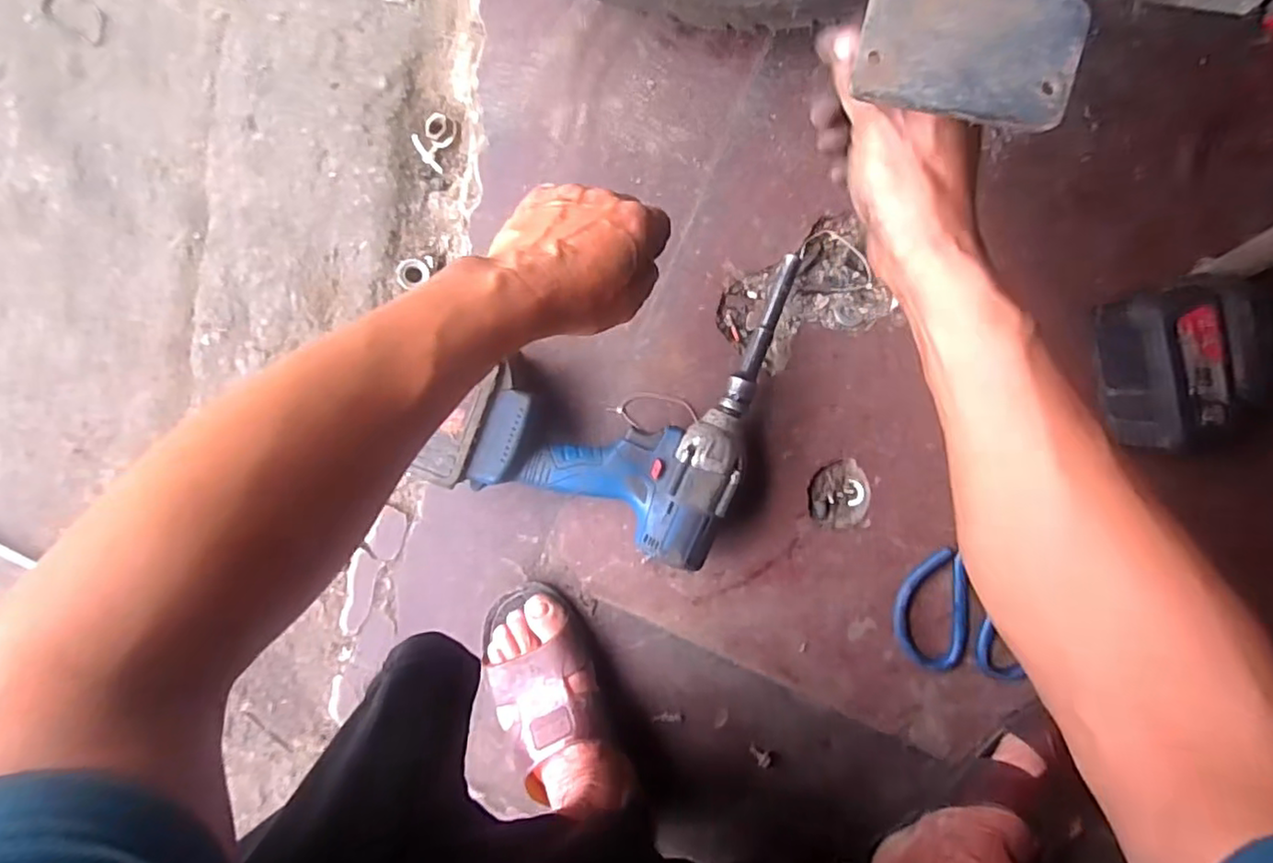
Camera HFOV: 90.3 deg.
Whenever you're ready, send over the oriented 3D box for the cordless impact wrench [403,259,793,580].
[{"bbox_3d":[-0.007,-0.043,0.480,0.213,0.085,0.242,20,95,1],"label":"cordless impact wrench"}]

